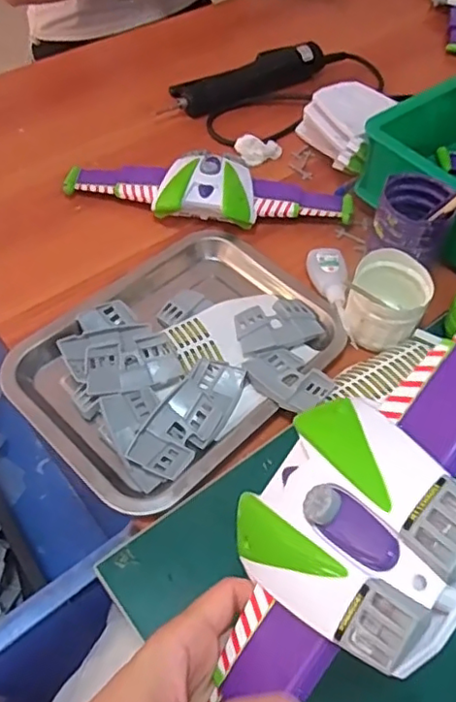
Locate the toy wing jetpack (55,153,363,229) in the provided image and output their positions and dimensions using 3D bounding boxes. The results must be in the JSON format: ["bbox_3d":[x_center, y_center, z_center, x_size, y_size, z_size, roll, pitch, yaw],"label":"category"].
[{"bbox_3d":[-0.020,-0.163,0.608,0.293,0.043,0.088,6,53,2],"label":"toy wing jetpack"}]

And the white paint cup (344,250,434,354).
[{"bbox_3d":[0.134,-0.041,0.507,0.065,0.050,0.071,25,56,15],"label":"white paint cup"}]

